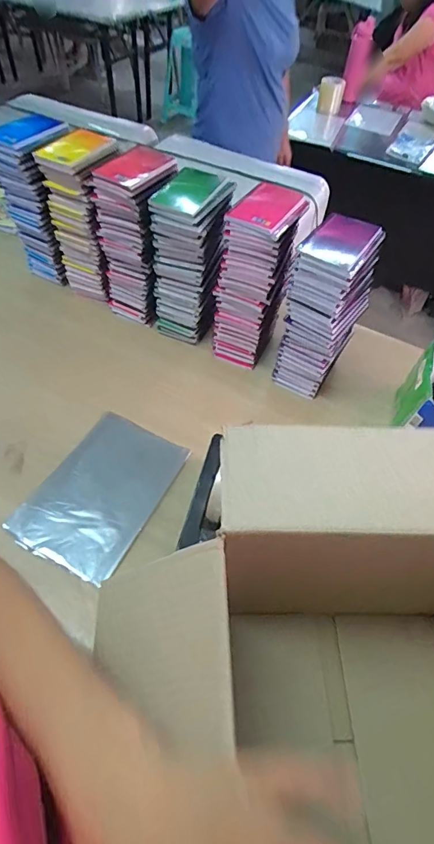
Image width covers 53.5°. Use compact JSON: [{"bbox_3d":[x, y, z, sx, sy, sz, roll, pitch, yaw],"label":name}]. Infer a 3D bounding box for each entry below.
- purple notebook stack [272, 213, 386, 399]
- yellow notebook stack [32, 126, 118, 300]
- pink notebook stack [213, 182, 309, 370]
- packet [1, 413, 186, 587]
[{"bbox_3d":[0.185,-0.190,0.768,0.109,0.307,0.134,32,57,18],"label":"purple notebook stack"},{"bbox_3d":[-0.273,-0.421,0.927,0.113,0.313,0.128,18,54,9],"label":"yellow notebook stack"},{"bbox_3d":[0.075,-0.280,0.849,0.115,0.302,0.173,18,54,9],"label":"pink notebook stack"},{"bbox_3d":[-0.183,0.109,0.699,0.180,0.010,0.258,27,56,15],"label":"packet"}]

